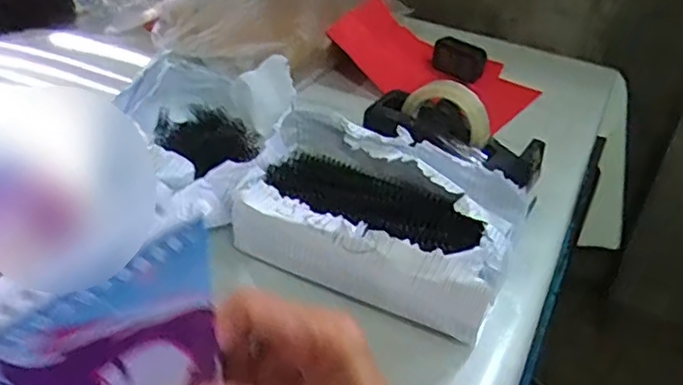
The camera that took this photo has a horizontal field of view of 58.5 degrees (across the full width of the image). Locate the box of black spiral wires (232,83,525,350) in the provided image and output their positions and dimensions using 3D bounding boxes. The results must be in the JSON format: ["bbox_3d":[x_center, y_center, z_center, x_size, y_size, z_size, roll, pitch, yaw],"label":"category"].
[{"bbox_3d":[0.028,0.017,0.580,0.269,0.095,0.160,21,37,23],"label":"box of black spiral wires"}]

